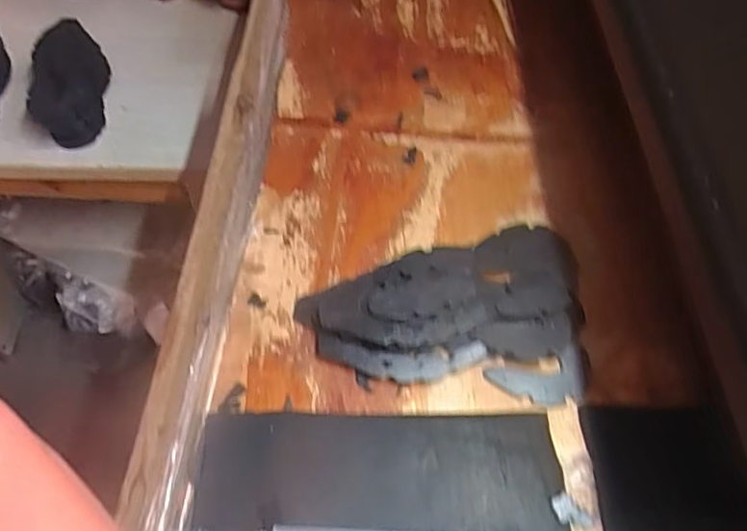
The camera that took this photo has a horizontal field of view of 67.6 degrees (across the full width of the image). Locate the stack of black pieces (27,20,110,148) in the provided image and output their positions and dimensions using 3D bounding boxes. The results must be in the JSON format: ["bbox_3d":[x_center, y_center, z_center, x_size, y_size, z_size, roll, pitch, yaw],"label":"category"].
[{"bbox_3d":[-0.431,-0.268,0.799,0.095,0.059,0.226,-12,59,-10],"label":"stack of black pieces"}]

